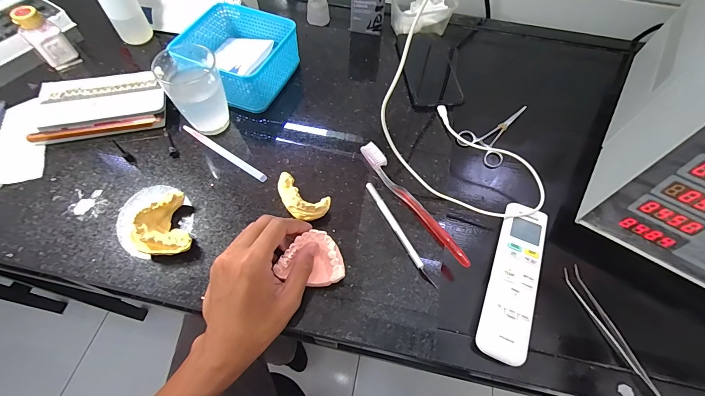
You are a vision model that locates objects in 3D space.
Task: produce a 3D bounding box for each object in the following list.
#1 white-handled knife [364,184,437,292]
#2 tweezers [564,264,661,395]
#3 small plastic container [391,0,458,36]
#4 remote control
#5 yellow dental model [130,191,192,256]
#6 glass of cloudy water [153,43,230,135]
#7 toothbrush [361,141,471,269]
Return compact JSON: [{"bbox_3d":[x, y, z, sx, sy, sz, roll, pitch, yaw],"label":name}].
[{"bbox_3d":[0.052,0.038,0.366,0.009,0.006,0.139,-24,64,-14],"label":"white-handled knife"},{"bbox_3d":[0.268,0.139,0.335,0.018,0.008,0.143,-15,63,-10],"label":"tweezers"},{"bbox_3d":[0.119,-0.319,0.556,0.103,0.054,0.065,-6,61,-5],"label":"small plastic container"},{"bbox_3d":[0.176,0.083,0.350,0.046,0.014,0.177,23,63,10],"label":"remote control"},{"bbox_3d":[-0.201,0.031,0.344,0.049,0.033,0.065,-17,63,-11],"label":"yellow dental model"},{"bbox_3d":[-0.192,-0.135,0.401,0.061,0.094,0.070,-25,65,-15],"label":"glass of cloudy water"},{"bbox_3d":[0.069,0.003,0.384,0.022,0.012,0.188,-29,66,-17],"label":"toothbrush"}]

